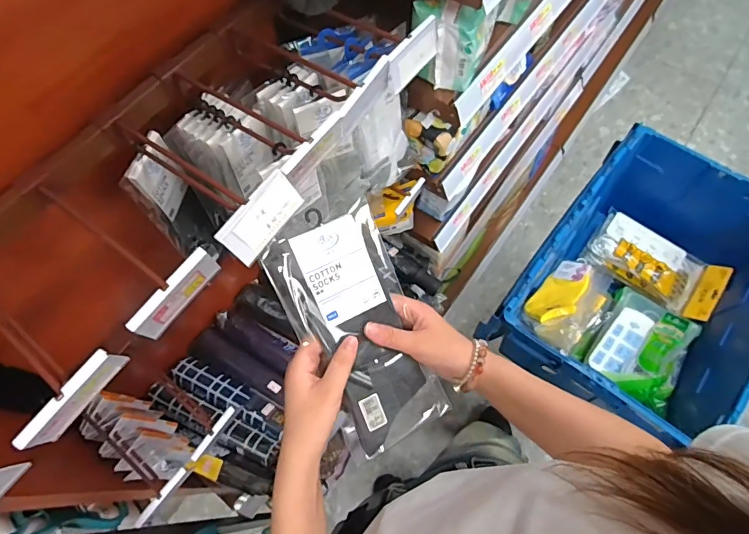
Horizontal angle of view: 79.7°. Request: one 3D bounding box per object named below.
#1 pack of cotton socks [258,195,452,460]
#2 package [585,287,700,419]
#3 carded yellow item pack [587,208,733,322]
[{"bbox_3d":[-0.013,0.063,0.442,0.111,0.026,0.233,-25,99,-9],"label":"pack of cotton socks"},{"bbox_3d":[0.597,0.172,0.985,0.174,0.076,0.260,33,70,16],"label":"package"},{"bbox_3d":[0.701,-0.015,1.116,0.307,0.052,0.185,33,70,16],"label":"carded yellow item pack"}]

